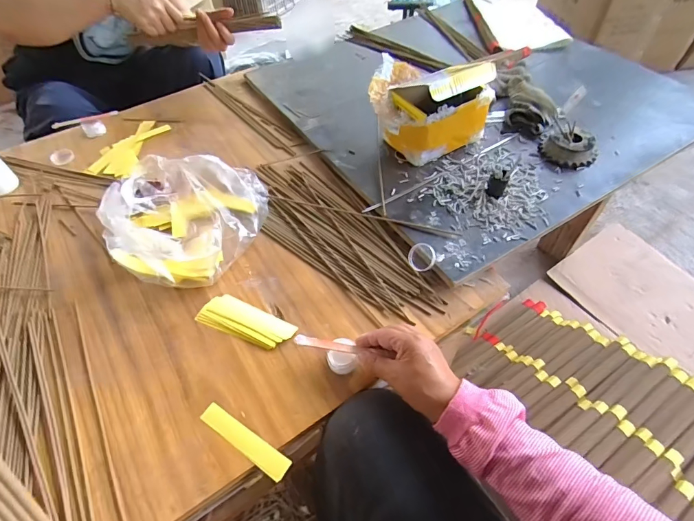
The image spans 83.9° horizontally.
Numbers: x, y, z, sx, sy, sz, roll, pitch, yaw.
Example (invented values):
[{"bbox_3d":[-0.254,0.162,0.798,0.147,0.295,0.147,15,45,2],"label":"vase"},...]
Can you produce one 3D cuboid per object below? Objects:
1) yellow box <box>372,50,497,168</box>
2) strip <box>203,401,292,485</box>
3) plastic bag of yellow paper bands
[{"bbox_3d":[0.130,-0.268,0.655,0.158,0.122,0.170,-29,57,-19],"label":"yellow box"},{"bbox_3d":[-0.109,0.191,0.412,0.112,0.004,0.023,27,58,21],"label":"strip"},{"bbox_3d":[-0.238,-0.079,0.562,0.208,0.094,0.229,4,53,5],"label":"plastic bag of yellow paper bands"}]

